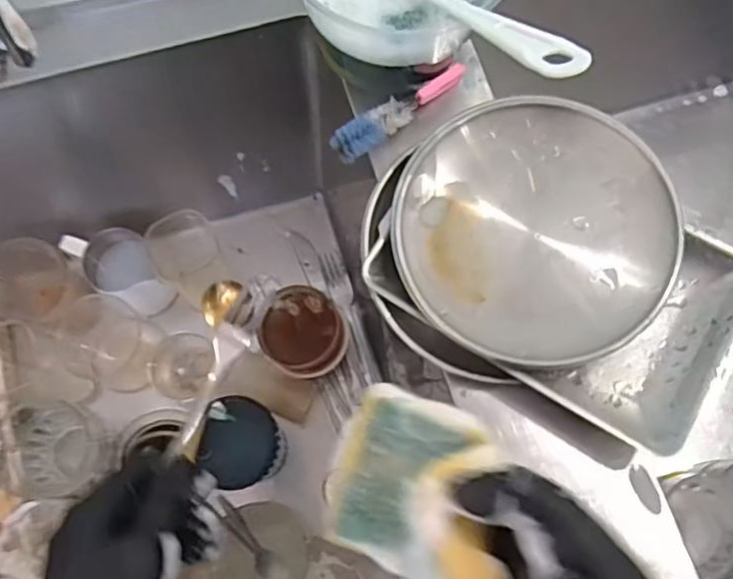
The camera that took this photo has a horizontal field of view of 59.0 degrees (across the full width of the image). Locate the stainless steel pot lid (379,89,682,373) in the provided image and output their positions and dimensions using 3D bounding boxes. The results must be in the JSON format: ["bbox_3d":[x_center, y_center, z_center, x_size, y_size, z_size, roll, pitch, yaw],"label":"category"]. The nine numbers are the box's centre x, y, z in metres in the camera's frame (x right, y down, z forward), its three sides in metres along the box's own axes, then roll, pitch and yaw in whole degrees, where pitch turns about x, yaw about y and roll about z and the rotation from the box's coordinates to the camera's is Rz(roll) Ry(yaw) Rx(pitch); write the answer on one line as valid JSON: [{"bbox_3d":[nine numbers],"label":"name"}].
[{"bbox_3d":[0.101,-0.038,0.394,0.164,0.031,0.156,1,74,-3],"label":"stainless steel pot lid"}]

